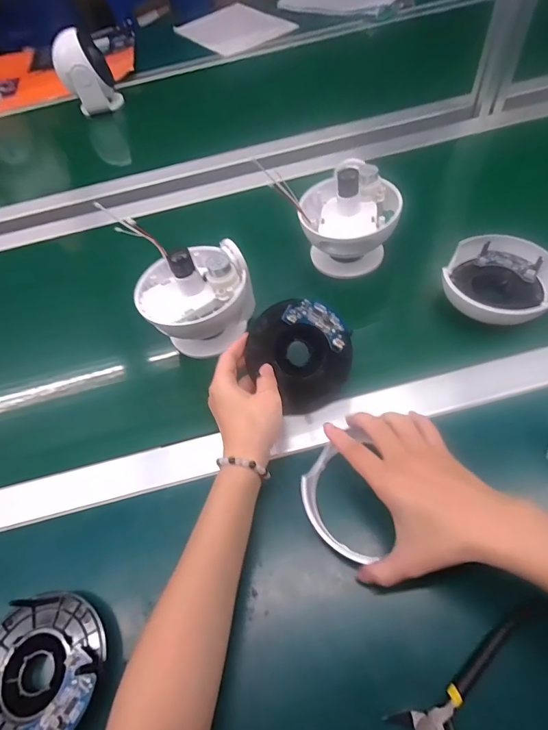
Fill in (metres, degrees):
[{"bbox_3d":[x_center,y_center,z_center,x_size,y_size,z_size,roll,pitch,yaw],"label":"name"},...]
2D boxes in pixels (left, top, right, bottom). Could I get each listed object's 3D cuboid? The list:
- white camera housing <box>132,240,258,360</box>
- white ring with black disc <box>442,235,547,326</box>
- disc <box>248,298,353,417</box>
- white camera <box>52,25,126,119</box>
[{"bbox_3d":[-0.085,-0.073,0.441,0.116,0.115,0.105,-32,57,-11],"label":"white camera housing"},{"bbox_3d":[0.250,-0.094,0.439,0.113,0.033,0.114,-5,56,7],"label":"white ring with black disc"},{"bbox_3d":[0.028,-0.009,0.386,0.095,0.109,0.013,-38,14,6],"label":"disc"},{"bbox_3d":[-0.384,-0.596,0.804,0.102,0.135,0.089,-24,56,-6],"label":"white camera"}]

